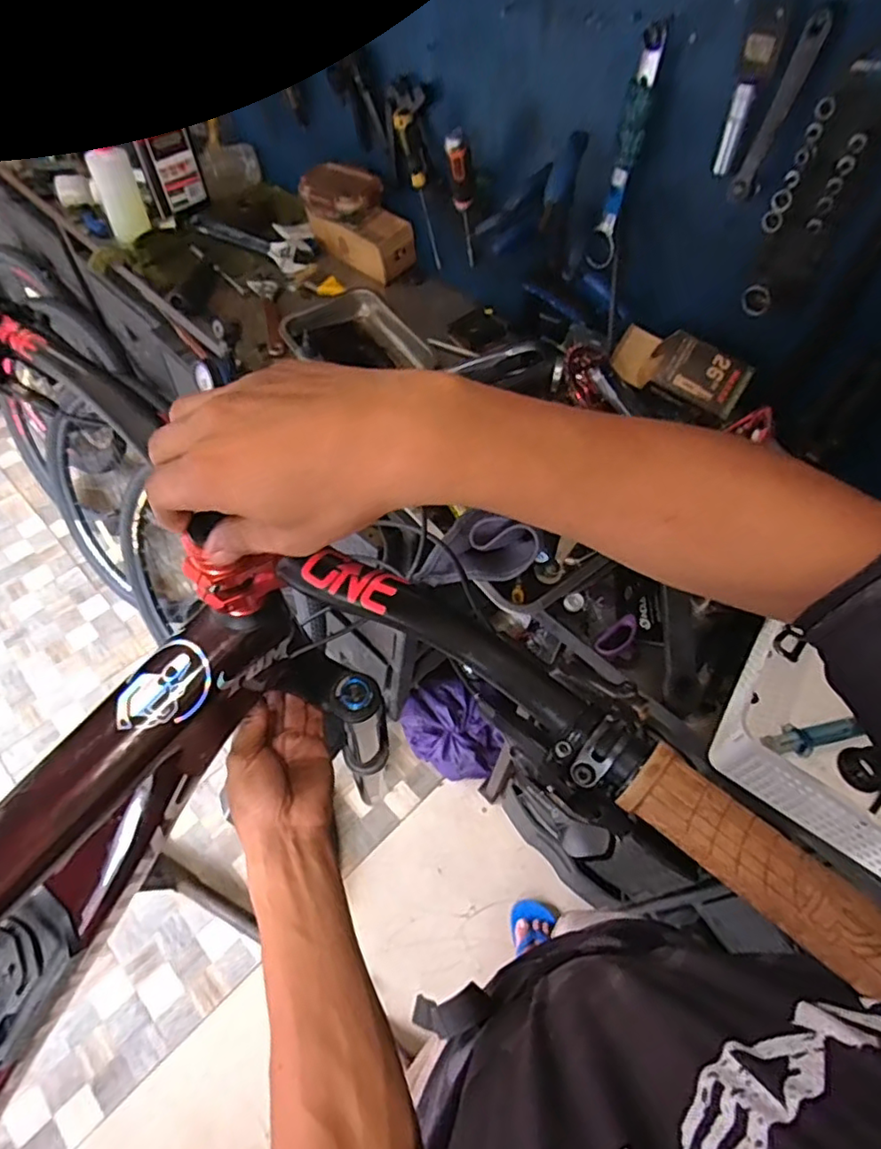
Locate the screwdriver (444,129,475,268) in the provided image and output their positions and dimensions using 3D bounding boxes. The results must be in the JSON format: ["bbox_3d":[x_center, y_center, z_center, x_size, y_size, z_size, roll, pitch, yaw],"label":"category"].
[{"bbox_3d":[0.033,-0.583,0.933,0.040,0.222,0.042,27,80,13],"label":"screwdriver"}]

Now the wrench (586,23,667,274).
[{"bbox_3d":[0.233,-0.519,0.749,0.018,0.260,0.045,-34,64,-23],"label":"wrench"}]

